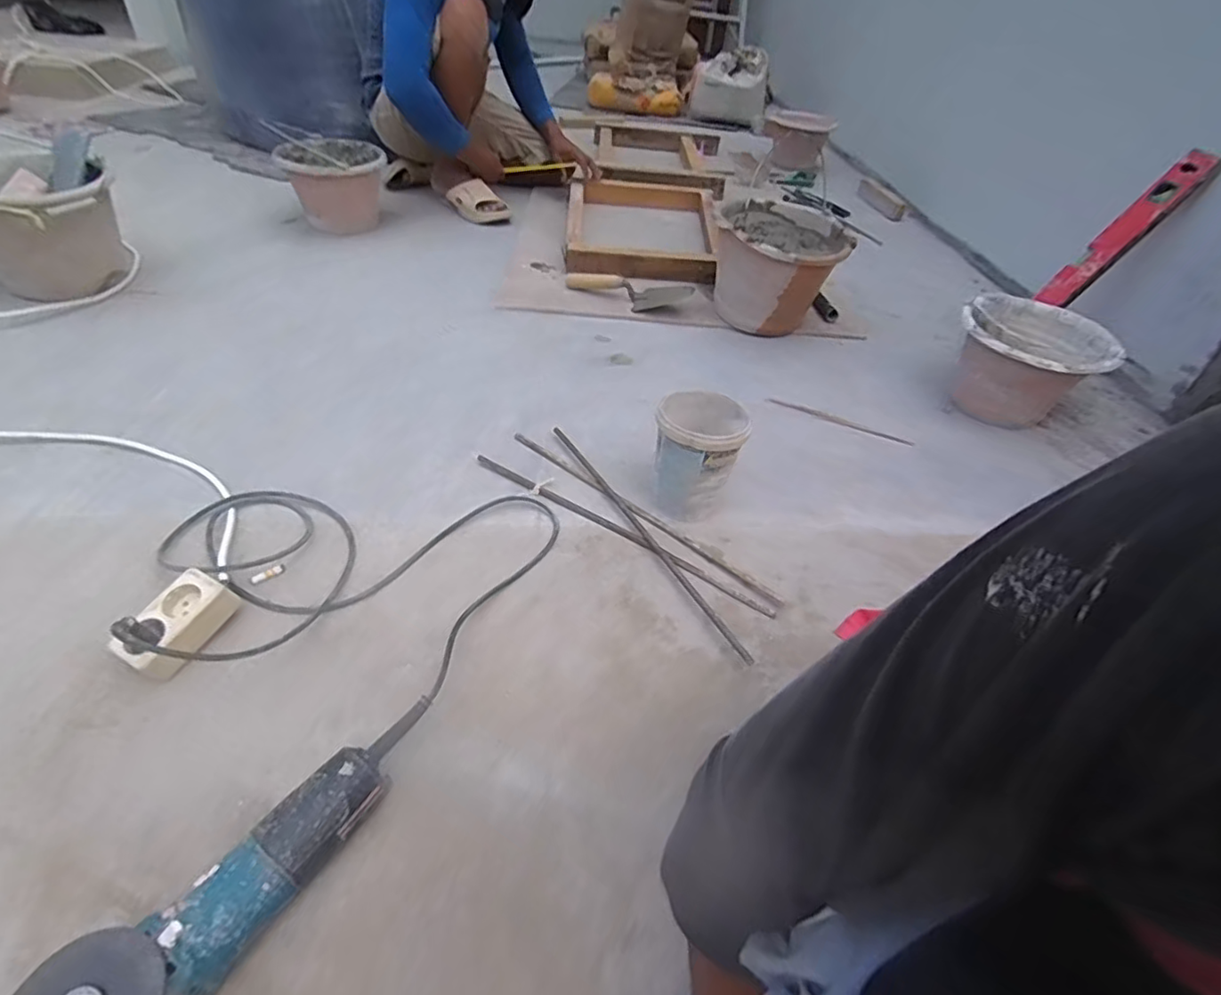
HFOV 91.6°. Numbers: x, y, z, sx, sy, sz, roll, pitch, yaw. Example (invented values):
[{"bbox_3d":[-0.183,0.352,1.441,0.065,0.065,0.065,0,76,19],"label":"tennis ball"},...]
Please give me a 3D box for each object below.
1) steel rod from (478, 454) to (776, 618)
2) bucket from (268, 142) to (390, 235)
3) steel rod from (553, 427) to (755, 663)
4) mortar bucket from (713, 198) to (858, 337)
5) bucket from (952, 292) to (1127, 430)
[{"bbox_3d":[0.004,0.041,0.800,0.463,0.005,0.016,28,49,18],"label":"steel rod"},{"bbox_3d":[-0.640,-0.728,1.393,0.227,0.154,0.200,-8,48,-15],"label":"bucket"},{"bbox_3d":[0.038,0.040,0.798,0.012,0.006,0.452,-21,52,-25],"label":"steel rod"},{"bbox_3d":[0.339,-0.467,1.219,0.232,0.198,0.236,4,46,-4],"label":"mortar bucket"},{"bbox_3d":[0.740,-0.237,1.083,0.241,0.168,0.235,21,47,14],"label":"bucket"}]

